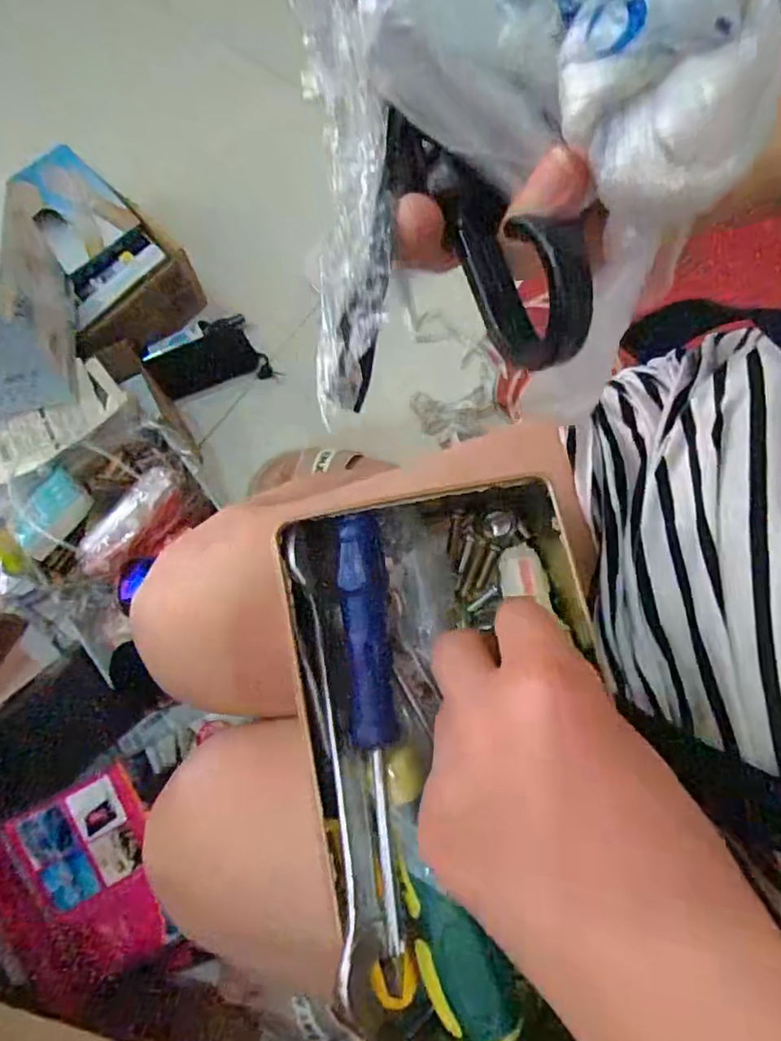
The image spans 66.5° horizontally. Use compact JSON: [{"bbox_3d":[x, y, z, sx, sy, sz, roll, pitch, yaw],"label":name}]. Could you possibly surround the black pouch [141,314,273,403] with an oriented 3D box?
[{"bbox_3d":[-0.240,-0.216,0.783,0.146,0.034,0.085,-17,112,-15],"label":"black pouch"}]

